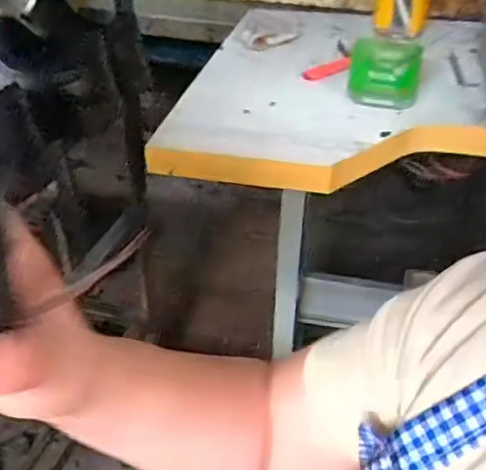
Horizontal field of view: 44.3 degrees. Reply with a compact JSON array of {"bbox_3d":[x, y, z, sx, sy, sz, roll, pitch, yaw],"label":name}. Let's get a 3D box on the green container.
[{"bbox_3d":[0.185,-0.211,0.777,0.088,0.064,0.108,9,37,12],"label":"green container"}]

